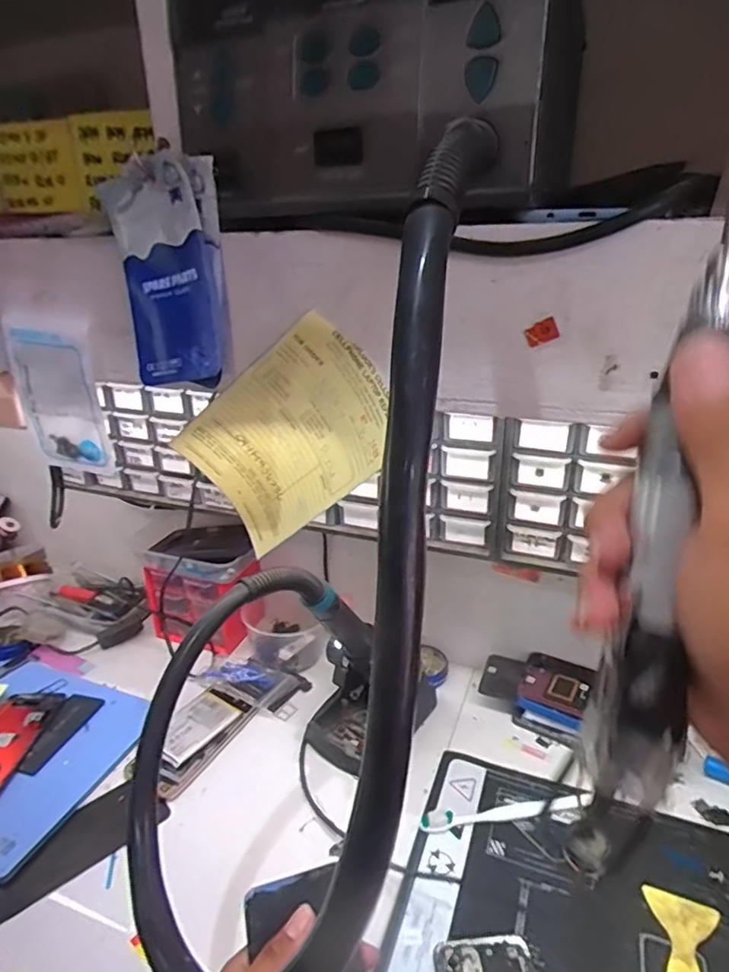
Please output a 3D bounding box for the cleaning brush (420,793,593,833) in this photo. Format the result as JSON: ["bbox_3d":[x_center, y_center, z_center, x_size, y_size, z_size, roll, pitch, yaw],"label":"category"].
[{"bbox_3d":[0.141,0.318,0.566,0.171,0.010,0.020,-5,25,-7],"label":"cleaning brush"}]

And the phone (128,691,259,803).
[{"bbox_3d":[-0.193,0.282,0.647,0.068,0.009,0.134,22,28,21],"label":"phone"}]

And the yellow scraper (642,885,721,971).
[{"bbox_3d":[0.240,0.375,0.443,0.051,0.004,0.118,12,28,26],"label":"yellow scraper"}]

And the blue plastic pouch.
[{"bbox_3d":[-0.116,-0.121,0.337,0.081,0.120,0.018,9,17,33],"label":"blue plastic pouch"}]

